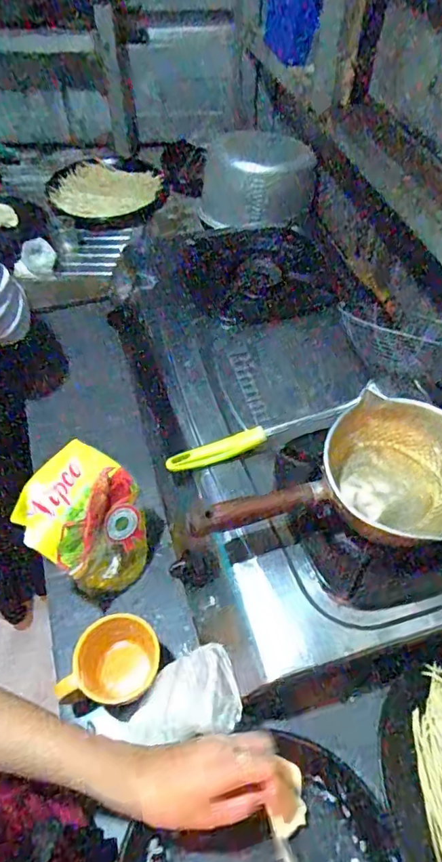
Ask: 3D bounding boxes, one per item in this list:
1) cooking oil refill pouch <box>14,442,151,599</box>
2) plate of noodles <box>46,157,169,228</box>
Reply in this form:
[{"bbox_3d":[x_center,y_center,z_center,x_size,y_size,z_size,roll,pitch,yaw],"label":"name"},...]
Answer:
[{"bbox_3d":[-0.151,0.115,0.617,0.115,0.152,0.123,24,60,18],"label":"cooking oil refill pouch"},{"bbox_3d":[-0.257,-0.545,1.157,0.244,0.056,0.290,-15,56,-8],"label":"plate of noodles"}]

